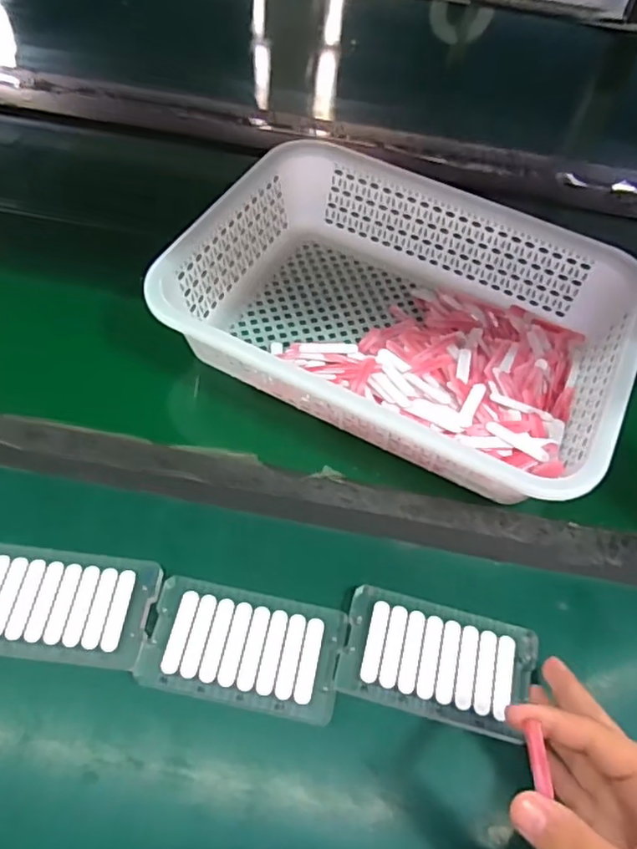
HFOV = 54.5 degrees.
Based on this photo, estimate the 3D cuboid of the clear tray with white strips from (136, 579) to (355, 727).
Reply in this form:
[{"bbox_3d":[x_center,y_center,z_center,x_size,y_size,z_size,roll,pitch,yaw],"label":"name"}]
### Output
[{"bbox_3d":[-0.046,0.141,0.392,0.119,0.012,0.070,11,55,3],"label":"clear tray with white strips"}]

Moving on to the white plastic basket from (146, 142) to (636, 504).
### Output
[{"bbox_3d":[0.072,-0.094,0.520,0.351,0.083,0.246,24,57,12],"label":"white plastic basket"}]

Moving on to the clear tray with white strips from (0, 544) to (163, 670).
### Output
[{"bbox_3d":[-0.168,0.116,0.397,0.119,0.013,0.069,8,55,0],"label":"clear tray with white strips"}]

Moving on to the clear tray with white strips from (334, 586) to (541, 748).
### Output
[{"bbox_3d":[0.076,0.150,0.395,0.118,0.010,0.070,15,55,5],"label":"clear tray with white strips"}]

